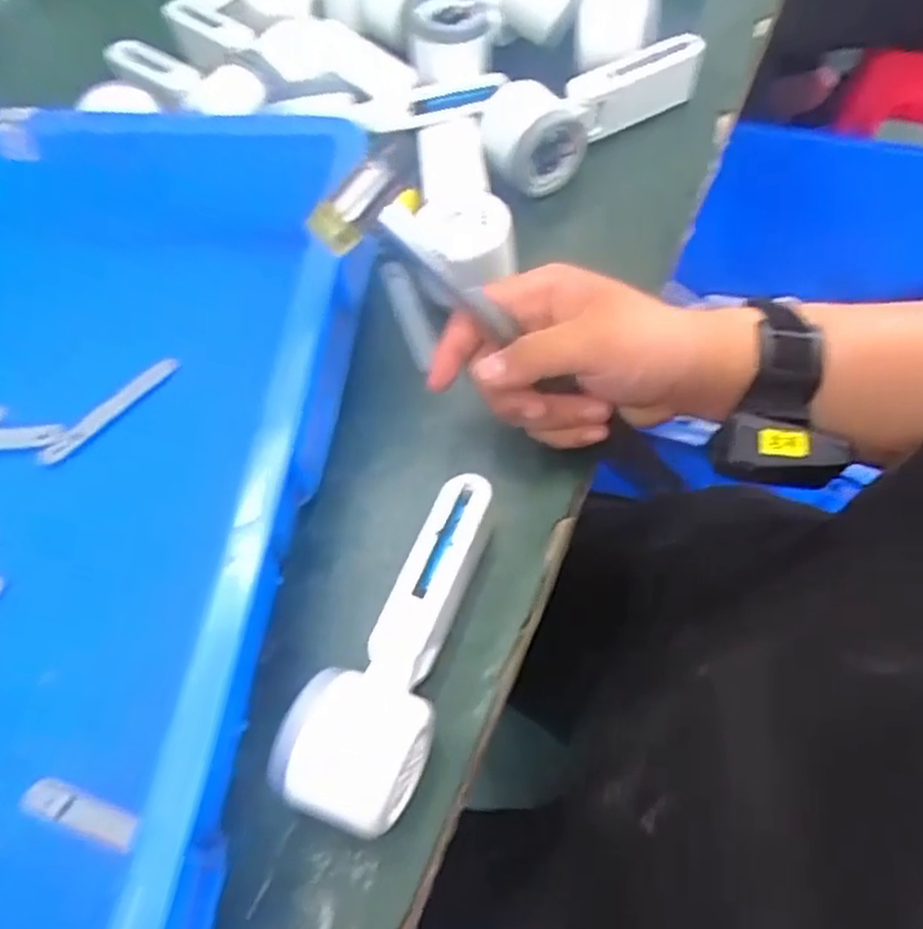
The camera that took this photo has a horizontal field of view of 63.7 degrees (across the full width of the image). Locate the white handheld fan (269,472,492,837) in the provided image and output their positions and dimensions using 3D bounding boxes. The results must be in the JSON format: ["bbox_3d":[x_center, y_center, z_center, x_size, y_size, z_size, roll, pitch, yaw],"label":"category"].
[{"bbox_3d":[-0.026,0.086,0.363,0.059,0.047,0.169,17,65,15],"label":"white handheld fan"}]

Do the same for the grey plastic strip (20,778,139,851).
[{"bbox_3d":[-0.182,0.166,0.355,0.061,0.007,0.016,15,64,14],"label":"grey plastic strip"}]

